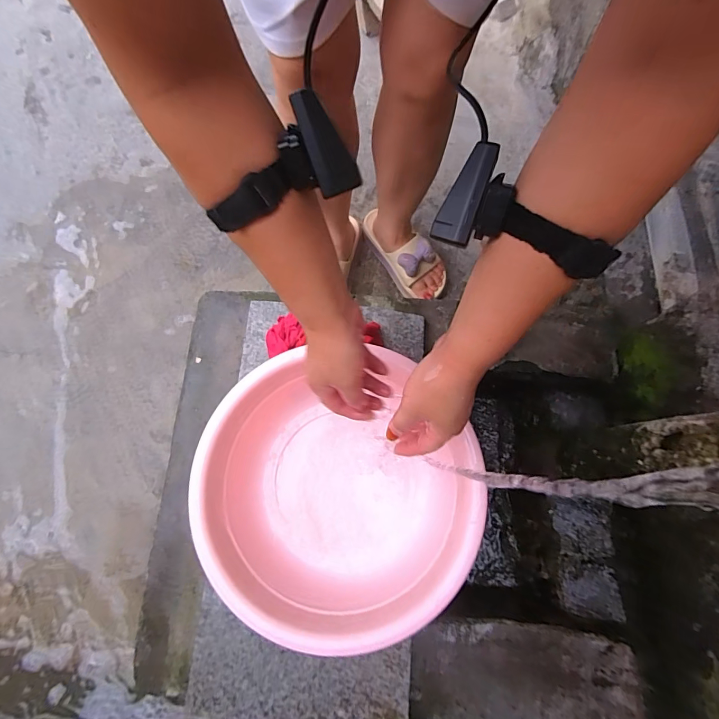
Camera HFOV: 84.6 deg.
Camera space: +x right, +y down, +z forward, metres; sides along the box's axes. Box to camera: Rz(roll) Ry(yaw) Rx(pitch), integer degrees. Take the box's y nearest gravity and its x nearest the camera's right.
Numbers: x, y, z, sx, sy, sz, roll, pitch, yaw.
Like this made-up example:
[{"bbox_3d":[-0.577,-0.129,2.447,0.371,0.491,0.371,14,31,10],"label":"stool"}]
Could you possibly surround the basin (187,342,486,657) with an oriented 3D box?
[{"bbox_3d":[-0.030,0.171,0.538,0.339,0.118,0.339,0,75,1],"label":"basin"}]

